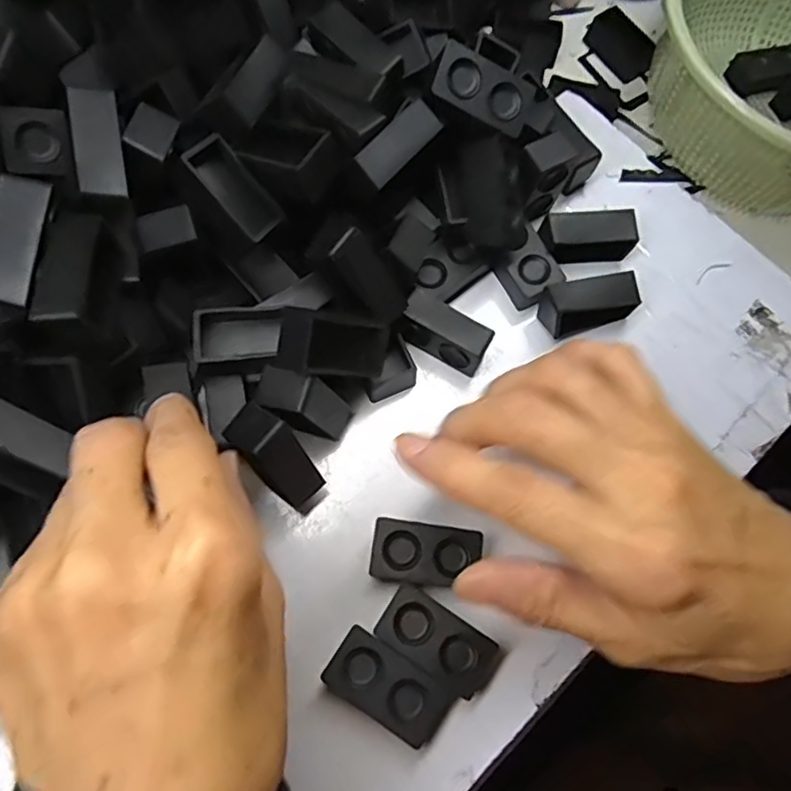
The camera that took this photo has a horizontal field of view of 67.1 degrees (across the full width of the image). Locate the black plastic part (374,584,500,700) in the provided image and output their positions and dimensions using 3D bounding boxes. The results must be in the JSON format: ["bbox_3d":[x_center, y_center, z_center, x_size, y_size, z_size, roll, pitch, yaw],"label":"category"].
[{"bbox_3d":[0.016,0.093,0.230,0.043,0.015,0.022,34,74,7],"label":"black plastic part"}]

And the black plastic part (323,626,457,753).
[{"bbox_3d":[-0.003,0.108,0.224,0.044,0.017,0.023,33,74,7],"label":"black plastic part"}]

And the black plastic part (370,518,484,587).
[{"bbox_3d":[0.012,0.064,0.238,0.042,0.014,0.024,9,72,-1],"label":"black plastic part"}]

